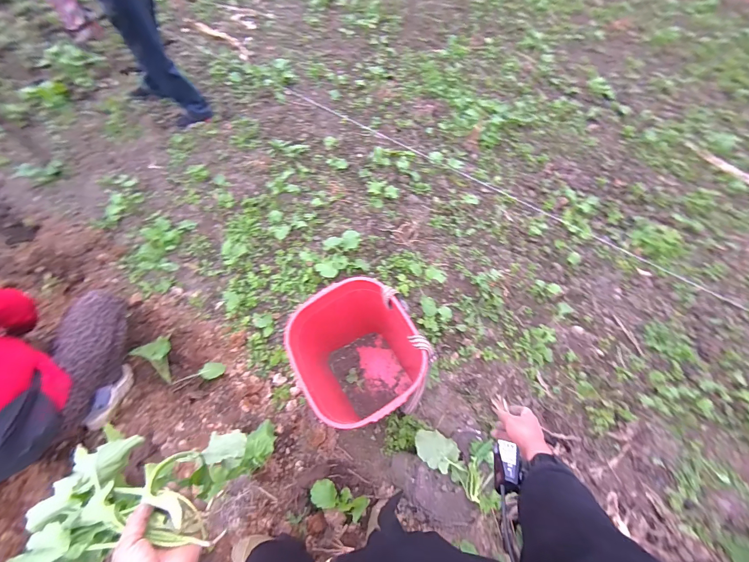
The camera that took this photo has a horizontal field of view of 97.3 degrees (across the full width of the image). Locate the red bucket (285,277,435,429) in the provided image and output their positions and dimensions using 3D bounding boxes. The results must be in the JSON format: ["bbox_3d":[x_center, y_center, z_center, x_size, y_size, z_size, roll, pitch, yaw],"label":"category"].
[{"bbox_3d":[-0.047,0.279,1.148,0.393,0.463,0.410,-28,66,-17],"label":"red bucket"}]

